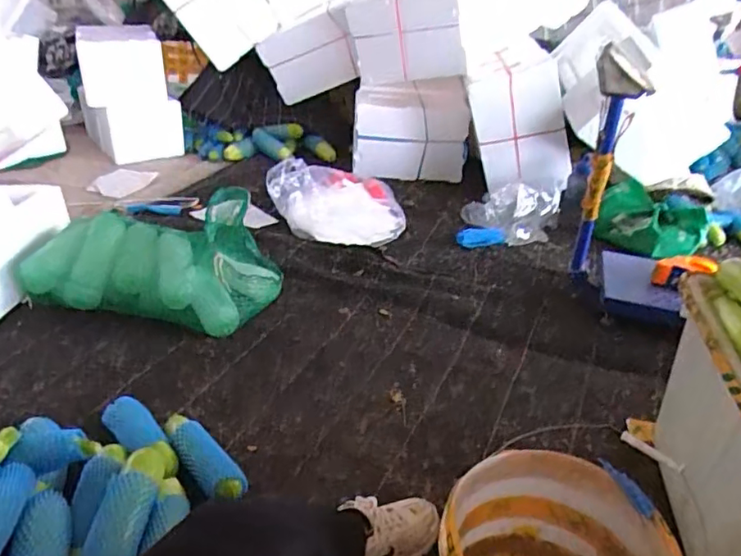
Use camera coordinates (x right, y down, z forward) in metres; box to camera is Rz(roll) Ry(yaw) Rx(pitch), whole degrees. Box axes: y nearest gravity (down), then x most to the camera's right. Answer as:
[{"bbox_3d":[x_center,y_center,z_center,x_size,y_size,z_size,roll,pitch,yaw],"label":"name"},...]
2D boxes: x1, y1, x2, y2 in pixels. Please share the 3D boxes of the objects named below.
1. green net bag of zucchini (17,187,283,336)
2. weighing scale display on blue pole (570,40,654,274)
[{"bbox_3d":[-0.504,-0.046,1.363,0.545,0.208,0.234,3,29,1],"label":"green net bag of zucchini"},{"bbox_3d":[0.541,-0.251,1.349,0.118,0.532,0.119,14,31,20],"label":"weighing scale display on blue pole"}]

